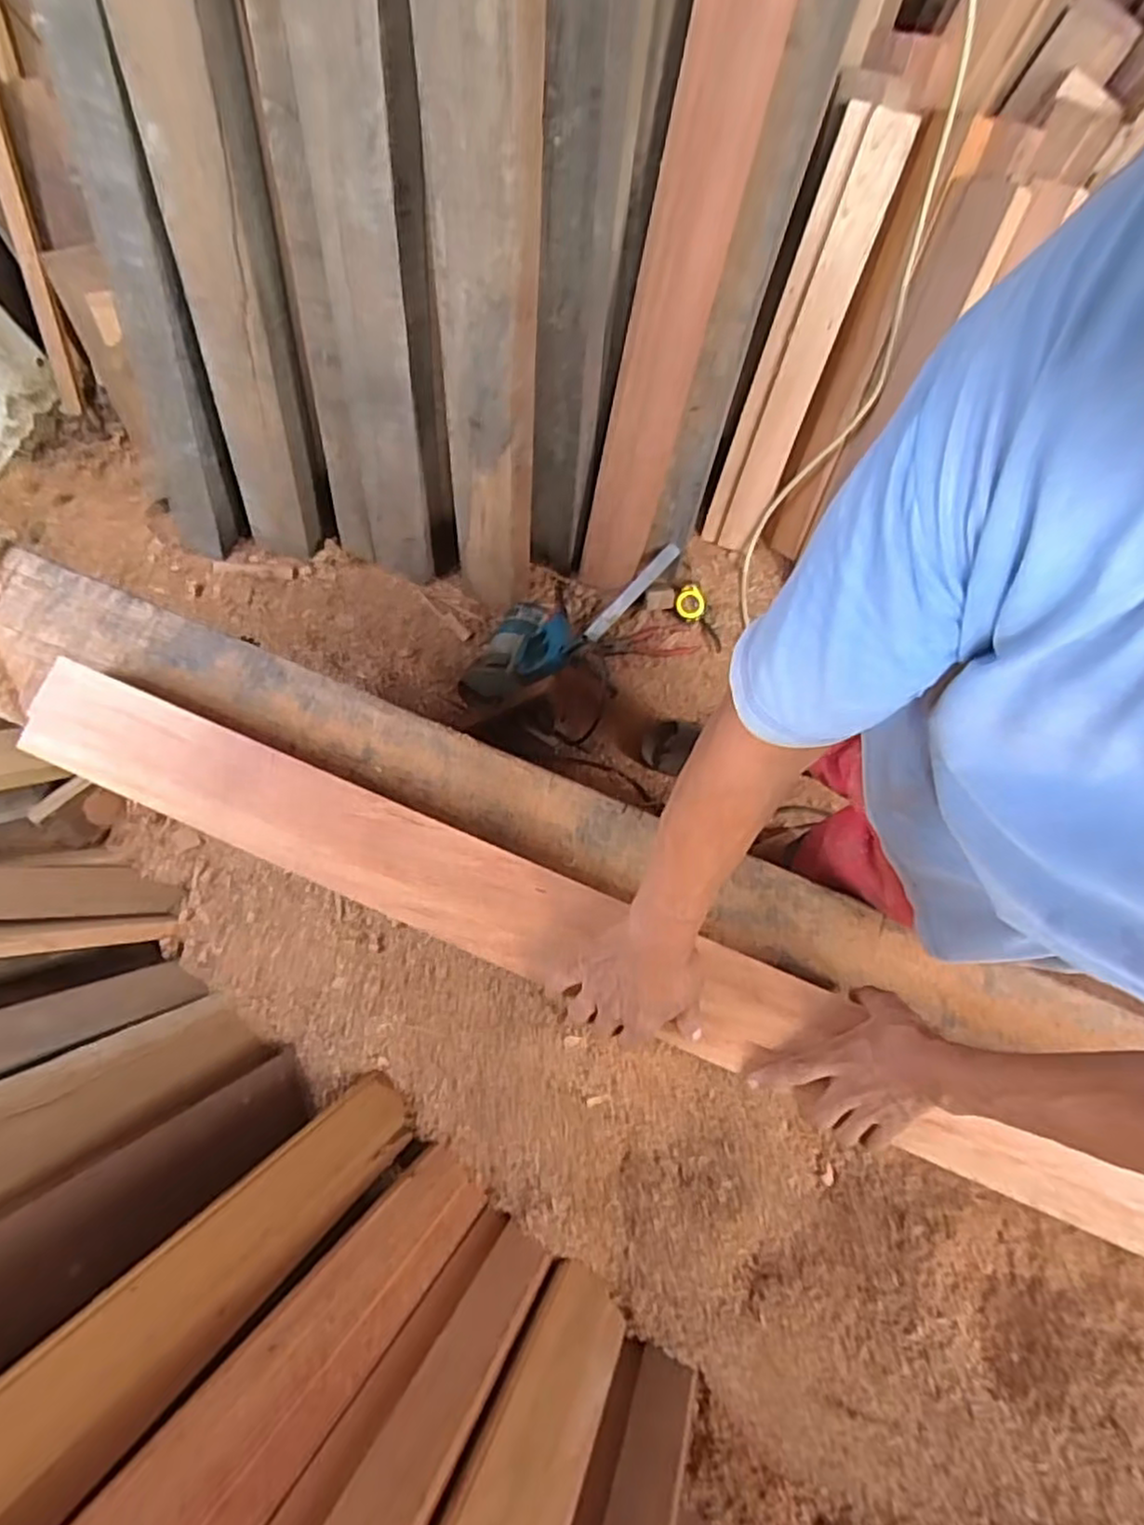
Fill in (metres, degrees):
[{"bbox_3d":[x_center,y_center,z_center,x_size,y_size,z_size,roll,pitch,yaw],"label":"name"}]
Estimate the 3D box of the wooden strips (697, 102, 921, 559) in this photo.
[{"bbox_3d":[0.398,-0.722,1.286,0.115,0.686,0.052,19,39,3],"label":"wooden strips"}]

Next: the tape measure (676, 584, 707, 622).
[{"bbox_3d":[0.236,-0.315,1.417,0.057,0.038,0.068,27,80,5],"label":"tape measure"}]

